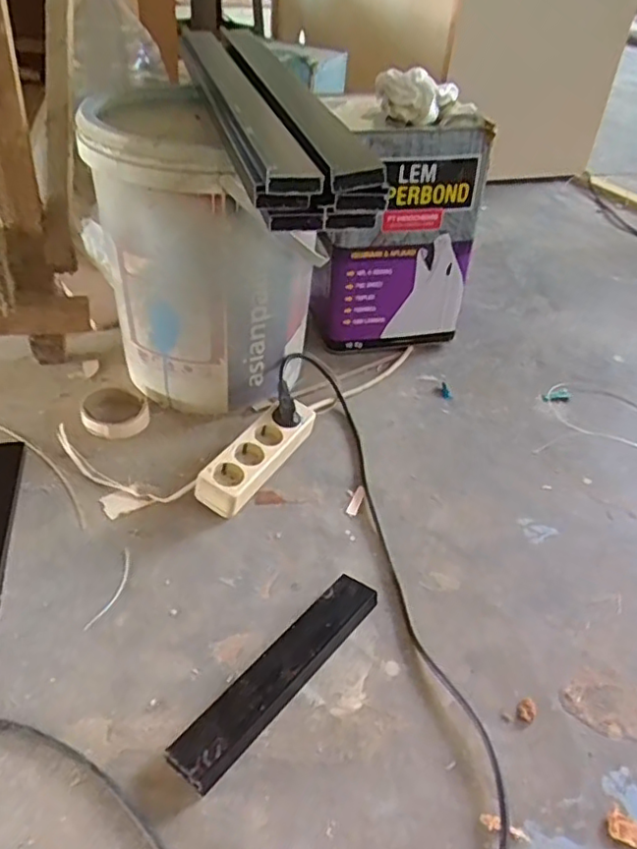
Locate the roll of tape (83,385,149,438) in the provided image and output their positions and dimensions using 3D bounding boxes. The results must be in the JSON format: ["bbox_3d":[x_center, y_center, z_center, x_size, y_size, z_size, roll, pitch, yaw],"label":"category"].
[{"bbox_3d":[-0.283,-0.021,0.886,0.090,0.027,0.087,4,39,-3],"label":"roll of tape"}]

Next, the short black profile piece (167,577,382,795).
[{"bbox_3d":[-0.034,0.235,0.611,0.050,0.020,0.254,31,45,26],"label":"short black profile piece"}]

